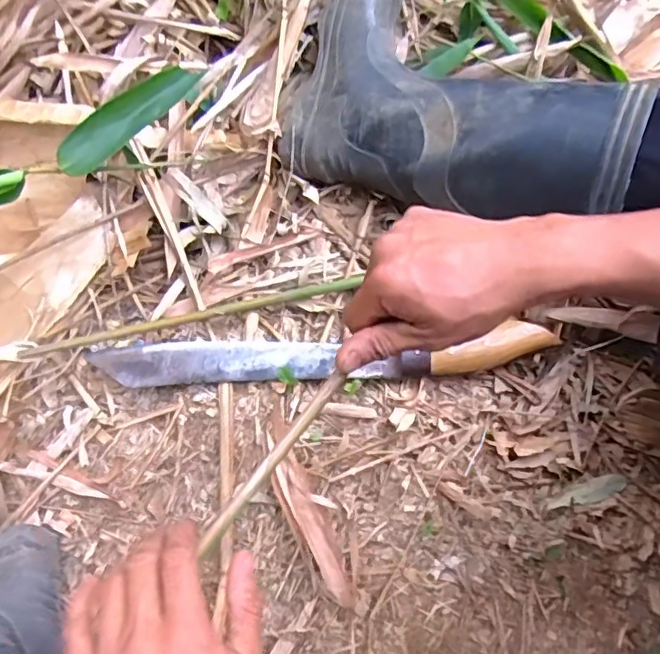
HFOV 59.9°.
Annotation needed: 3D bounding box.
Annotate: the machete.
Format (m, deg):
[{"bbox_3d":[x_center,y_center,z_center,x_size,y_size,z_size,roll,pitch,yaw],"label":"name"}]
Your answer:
[{"bbox_3d":[-0.013,0.028,0.562,0.440,0.029,0.048,-2,68,0],"label":"machete"}]

